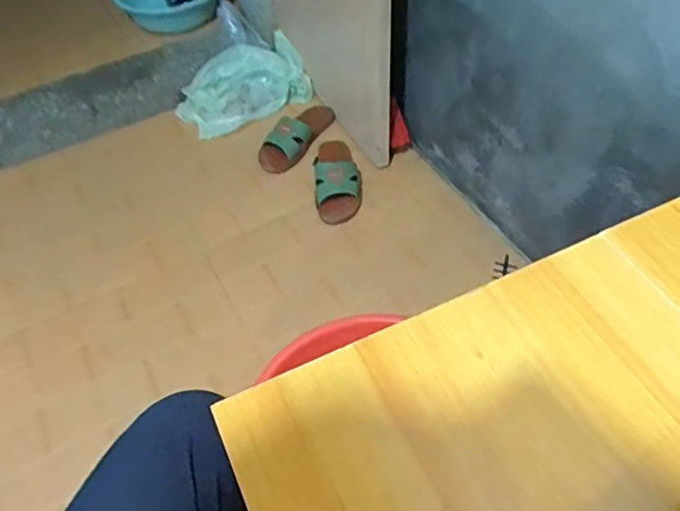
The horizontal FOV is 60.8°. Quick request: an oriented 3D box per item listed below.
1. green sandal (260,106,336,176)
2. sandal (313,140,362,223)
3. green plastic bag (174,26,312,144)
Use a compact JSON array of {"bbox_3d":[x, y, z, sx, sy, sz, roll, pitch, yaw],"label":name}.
[{"bbox_3d":[-0.089,-0.272,1.248,0.091,0.049,0.236,20,56,18],"label":"green sandal"},{"bbox_3d":[-0.006,-0.164,1.164,0.092,0.046,0.213,-5,52,0],"label":"sandal"},{"bbox_3d":[-0.233,-0.396,1.370,0.317,0.072,0.214,-24,55,-14],"label":"green plastic bag"}]

